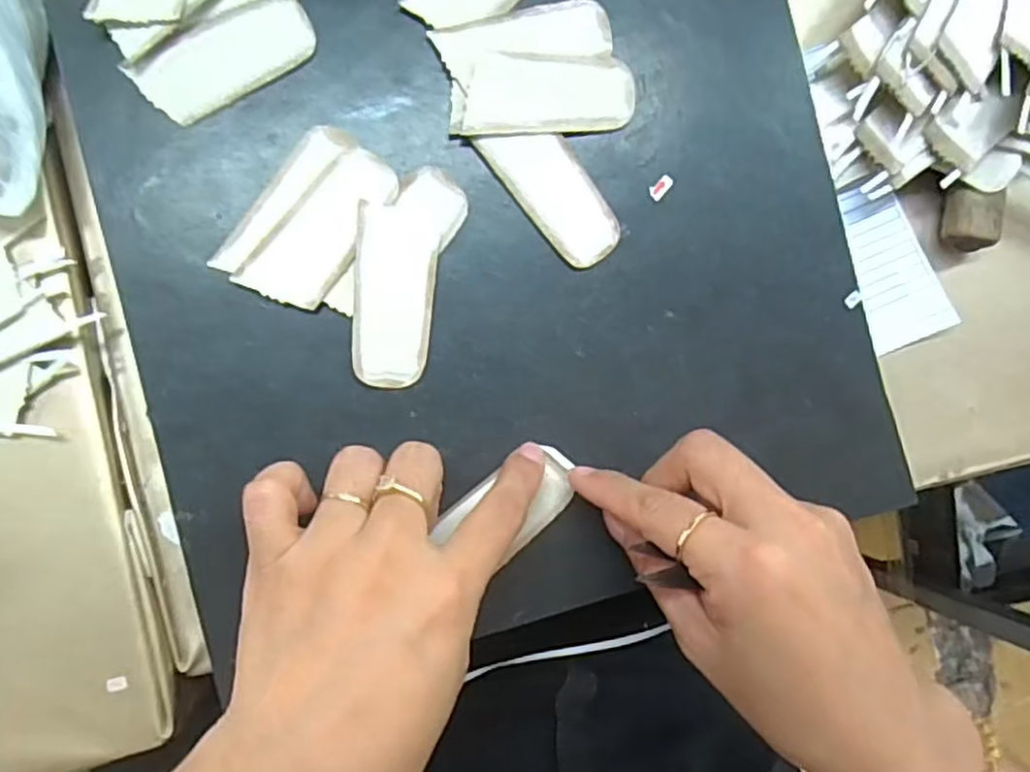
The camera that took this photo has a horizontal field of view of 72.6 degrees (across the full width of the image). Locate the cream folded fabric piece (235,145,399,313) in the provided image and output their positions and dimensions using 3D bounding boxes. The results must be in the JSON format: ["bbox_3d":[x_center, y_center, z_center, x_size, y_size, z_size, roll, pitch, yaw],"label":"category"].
[{"bbox_3d":[-0.076,-0.062,0.281,0.030,0.004,0.071,39,85,-4],"label":"cream folded fabric piece"}]

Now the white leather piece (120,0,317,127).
[{"bbox_3d":[-0.115,-0.131,0.279,0.070,0.004,0.031,-31,92,-6],"label":"white leather piece"}]

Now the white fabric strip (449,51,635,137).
[{"bbox_3d":[0.012,-0.120,0.289,0.076,0.006,0.031,-5,89,-7],"label":"white fabric strip"}]

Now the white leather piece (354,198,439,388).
[{"bbox_3d":[-0.049,-0.036,0.283,0.032,0.004,0.071,4,88,-7],"label":"white leather piece"}]

